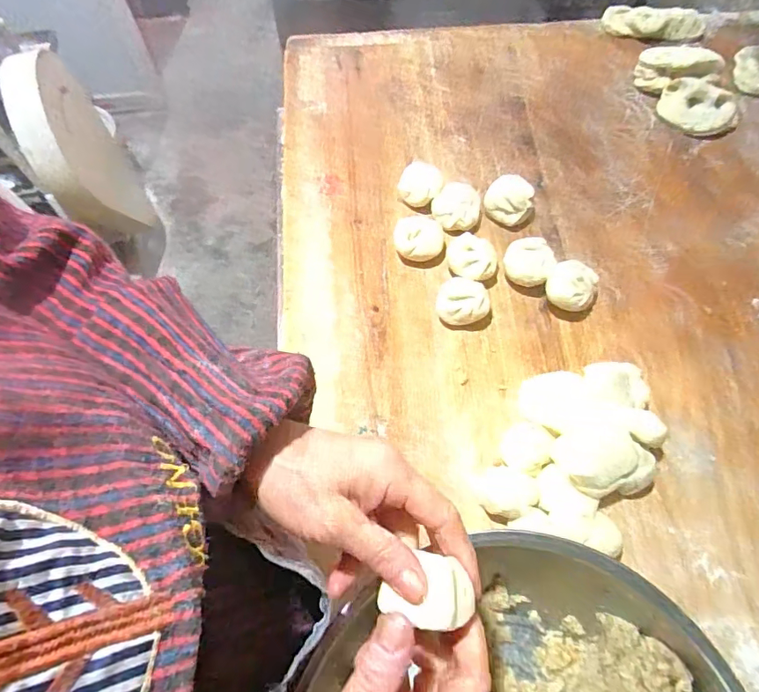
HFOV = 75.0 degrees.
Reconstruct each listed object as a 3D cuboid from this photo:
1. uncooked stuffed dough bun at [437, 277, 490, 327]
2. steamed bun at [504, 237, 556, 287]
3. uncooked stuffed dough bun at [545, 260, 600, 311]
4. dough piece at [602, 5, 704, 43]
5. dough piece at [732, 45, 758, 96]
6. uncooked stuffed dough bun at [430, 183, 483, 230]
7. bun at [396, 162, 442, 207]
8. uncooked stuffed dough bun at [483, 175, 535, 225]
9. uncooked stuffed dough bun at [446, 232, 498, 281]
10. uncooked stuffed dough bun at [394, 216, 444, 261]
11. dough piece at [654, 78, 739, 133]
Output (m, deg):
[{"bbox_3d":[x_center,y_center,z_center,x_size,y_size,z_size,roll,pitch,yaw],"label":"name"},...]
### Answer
[{"bbox_3d":[0.084,-0.046,0.496,0.052,0.032,0.049,11,65,6],"label":"uncooked stuffed dough bun"},{"bbox_3d":[0.153,-0.086,0.508,0.048,0.037,0.046,0,65,0],"label":"steamed bun"},{"bbox_3d":[0.191,-0.057,0.494,0.050,0.039,0.049,26,68,12],"label":"uncooked stuffed dough bun"},{"bbox_3d":[0.375,-0.444,0.678,0.127,0.028,0.032,10,65,5],"label":"dough piece"},{"bbox_3d":[0.491,-0.355,0.639,0.066,0.026,0.080,28,68,13],"label":"dough piece"},{"bbox_3d":[0.085,-0.149,0.543,0.052,0.037,0.048,39,71,17],"label":"uncooked stuffed dough bun"},{"bbox_3d":[0.046,-0.180,0.559,0.048,0.035,0.047,10,65,5],"label":"bun"},{"bbox_3d":[0.141,-0.158,0.544,0.050,0.039,0.045,13,66,6],"label":"uncooked stuffed dough bun"},{"bbox_3d":[0.095,-0.087,0.513,0.051,0.036,0.050,14,66,7],"label":"uncooked stuffed dough bun"},{"bbox_3d":[0.042,-0.113,0.527,0.050,0.040,0.041,8,65,4],"label":"uncooked stuffed dough bun"},{"bbox_3d":[0.387,-0.293,0.606,0.083,0.033,0.054,33,69,15],"label":"dough piece"}]

